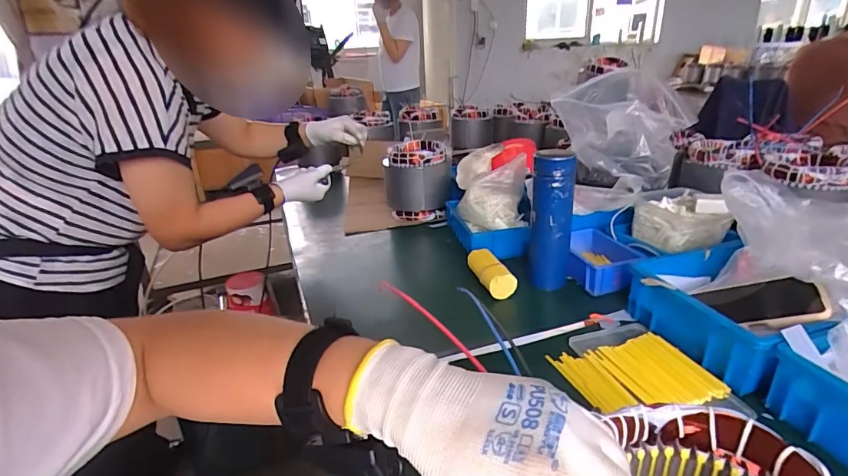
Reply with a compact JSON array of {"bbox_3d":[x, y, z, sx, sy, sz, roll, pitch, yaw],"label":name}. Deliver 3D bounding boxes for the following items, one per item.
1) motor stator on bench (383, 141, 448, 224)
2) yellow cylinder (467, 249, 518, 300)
[{"bbox_3d":[-0.016,-0.142,1.090,0.152,0.158,0.137,-3,23,0],"label":"motor stator on bench"},{"bbox_3d":[0.106,0.057,0.755,0.045,0.039,0.120,-11,24,-18],"label":"yellow cylinder"}]

